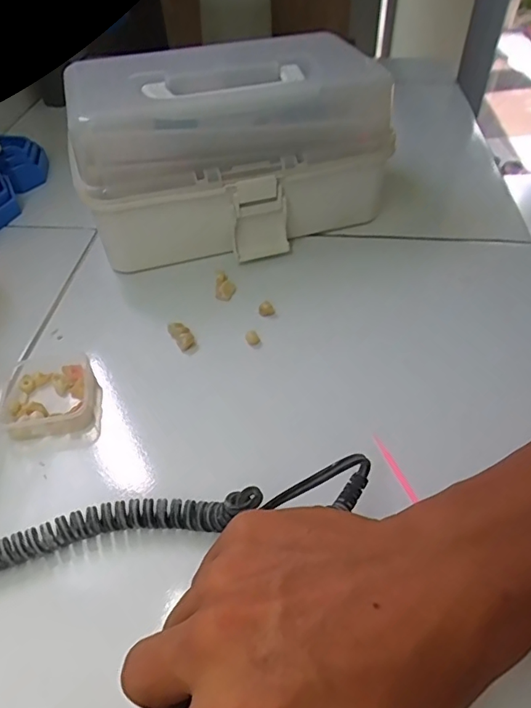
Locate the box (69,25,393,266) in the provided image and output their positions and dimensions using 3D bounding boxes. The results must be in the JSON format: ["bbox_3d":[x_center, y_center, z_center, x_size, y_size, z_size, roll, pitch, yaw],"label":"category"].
[{"bbox_3d":[-0.025,-0.167,0.416,0.255,0.131,0.115,-12,47,-9],"label":"box"}]

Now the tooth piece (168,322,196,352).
[{"bbox_3d":[-0.062,-0.013,0.365,0.012,0.010,0.023,-26,51,-21],"label":"tooth piece"}]

